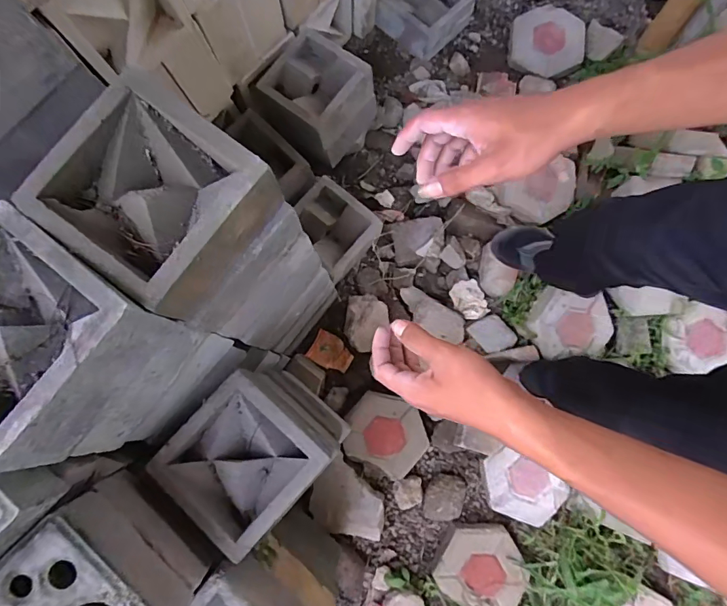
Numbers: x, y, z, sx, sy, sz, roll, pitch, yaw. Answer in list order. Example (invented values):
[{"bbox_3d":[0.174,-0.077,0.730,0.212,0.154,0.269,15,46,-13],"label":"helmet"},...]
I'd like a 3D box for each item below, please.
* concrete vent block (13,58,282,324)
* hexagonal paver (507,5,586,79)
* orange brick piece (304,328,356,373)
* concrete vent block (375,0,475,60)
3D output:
[{"bbox_3d":[-0.237,-0.121,0.512,0.203,0.093,0.200,37,82,7],"label":"concrete vent block"},{"bbox_3d":[0.524,-0.750,1.253,0.217,0.050,0.204,18,80,3],"label":"hexagonal paver"},{"bbox_3d":[-0.079,0.120,1.141,0.121,0.030,0.099,19,49,15],"label":"orange brick piece"},{"bbox_3d":[0.180,-0.845,1.262,0.207,0.103,0.216,41,82,6],"label":"concrete vent block"}]

